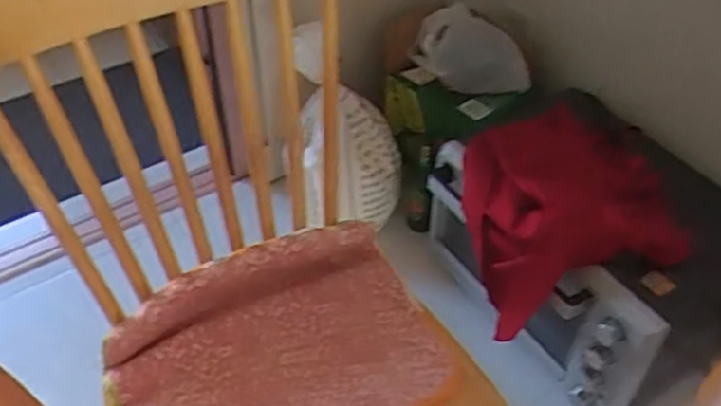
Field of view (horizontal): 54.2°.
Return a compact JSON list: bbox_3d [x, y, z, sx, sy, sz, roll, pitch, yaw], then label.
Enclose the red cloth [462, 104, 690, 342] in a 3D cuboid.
[{"bbox_3d":[0.338,-0.007,1.244,0.303,0.182,0.420,-8,45,-8],"label":"red cloth"}]

